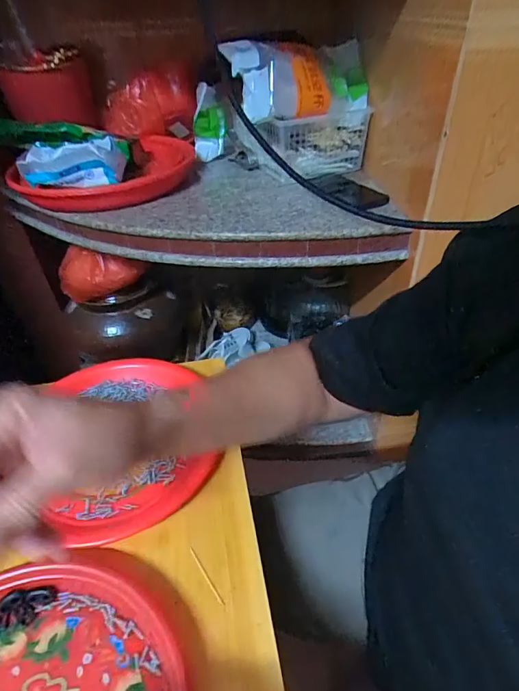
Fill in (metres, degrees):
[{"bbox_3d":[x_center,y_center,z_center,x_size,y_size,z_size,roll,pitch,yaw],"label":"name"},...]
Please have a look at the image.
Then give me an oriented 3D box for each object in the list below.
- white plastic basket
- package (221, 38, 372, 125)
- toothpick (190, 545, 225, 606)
[{"bbox_3d":[0.081,-0.406,0.807,0.226,0.106,0.165,-16,42,-16],"label":"white plastic basket"},{"bbox_3d":[0.088,-0.473,0.727,0.266,0.109,0.083,-24,45,-23],"label":"package"},{"bbox_3d":[-0.045,0.193,0.347,0.004,0.005,0.056,-26,45,-25],"label":"toothpick"}]

